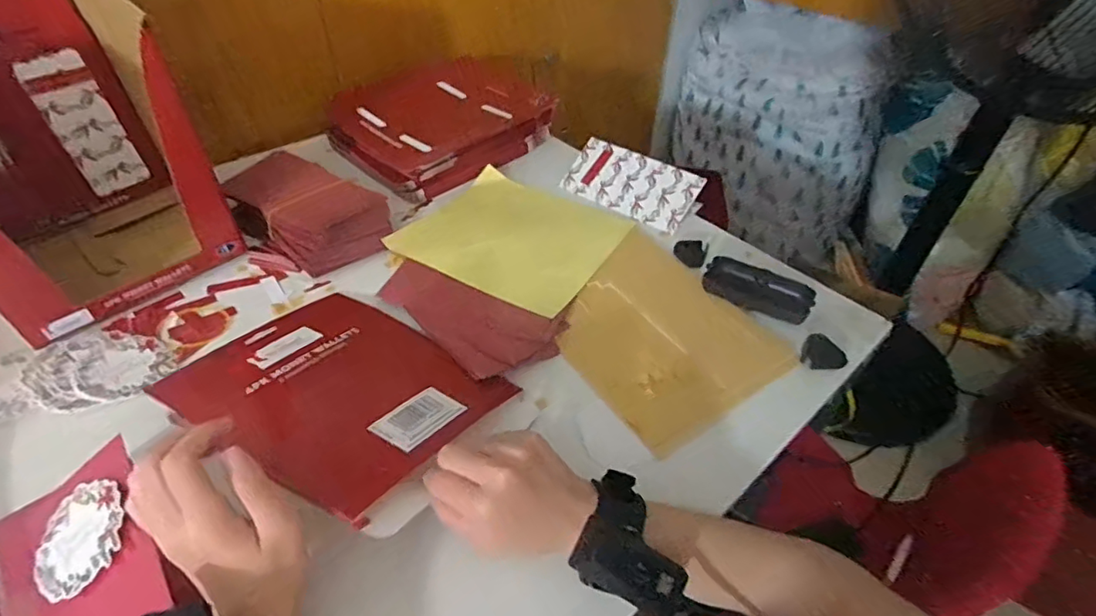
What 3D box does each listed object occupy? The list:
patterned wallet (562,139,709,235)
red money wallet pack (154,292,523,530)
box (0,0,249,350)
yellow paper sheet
[{"bbox_3d":[0.108,-0.166,0.729,0.173,0.040,0.075,28,49,24],"label":"patterned wallet"},{"bbox_3d":[-0.168,0.060,0.459,0.227,0.011,0.187,22,33,23],"label":"red money wallet pack"},{"bbox_3d":[-0.466,-0.151,0.519,0.216,0.234,0.203,35,52,30],"label":"box"},{"bbox_3d":[-0.037,-0.090,0.657,0.212,0.020,0.208,23,47,21],"label":"yellow paper sheet"}]

